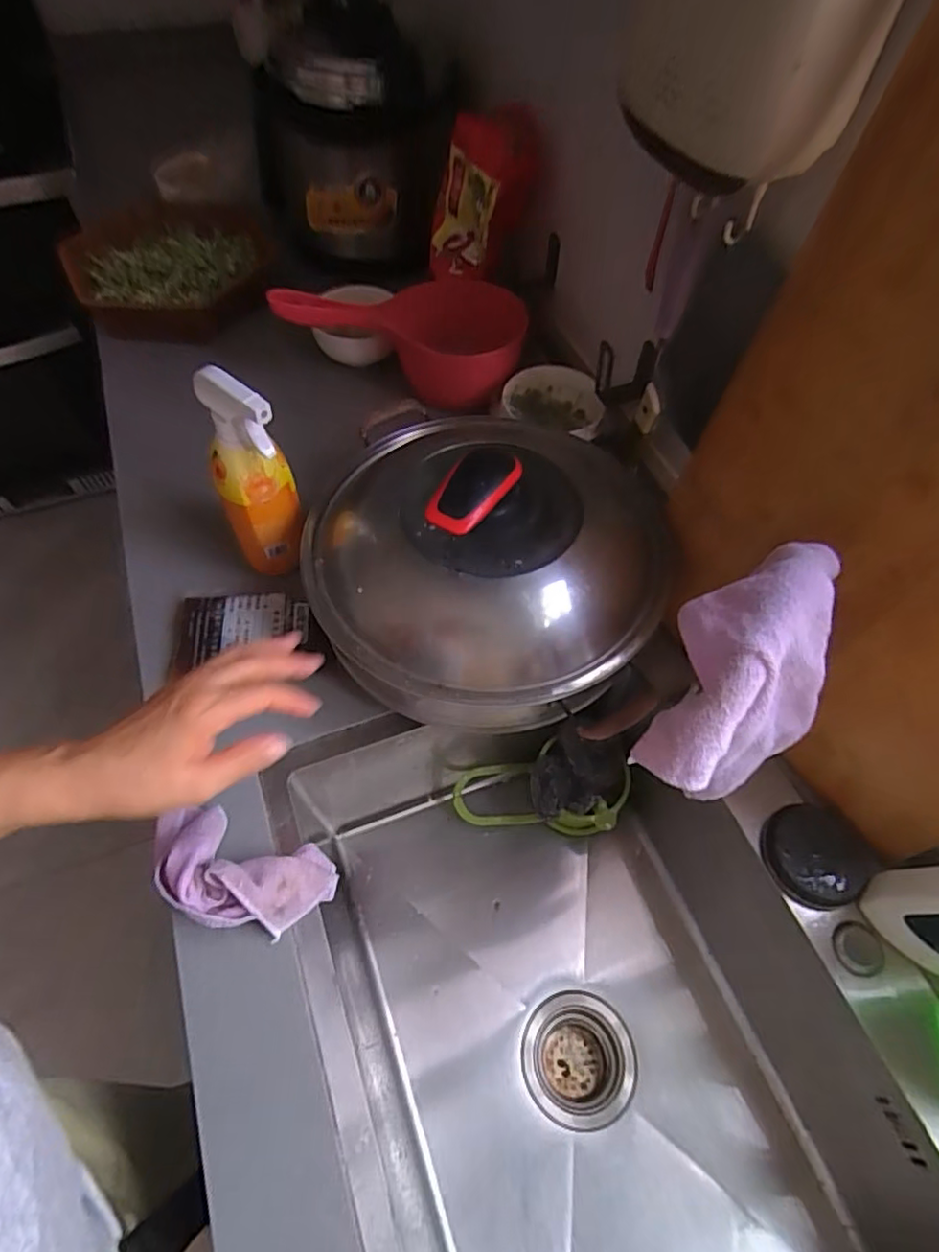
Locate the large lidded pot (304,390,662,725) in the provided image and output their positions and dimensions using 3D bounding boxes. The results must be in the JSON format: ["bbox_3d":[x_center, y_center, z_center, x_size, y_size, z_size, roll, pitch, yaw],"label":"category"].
[{"bbox_3d":[0.010,-0.082,0.564,0.313,0.160,0.309,0,58,-1],"label":"large lidded pot"}]

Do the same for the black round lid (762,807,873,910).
[{"bbox_3d":[0.296,0.195,0.533,0.081,0.016,0.081,0,58,-1],"label":"black round lid"}]

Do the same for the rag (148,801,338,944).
[{"bbox_3d":[-0.184,0.192,0.491,0.142,0.051,0.077,17,59,9],"label":"rag"}]

